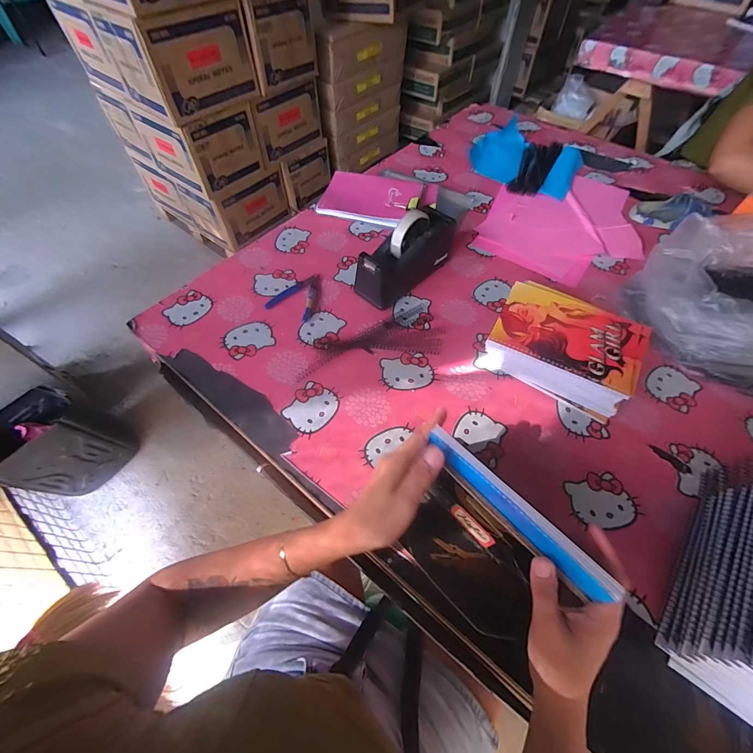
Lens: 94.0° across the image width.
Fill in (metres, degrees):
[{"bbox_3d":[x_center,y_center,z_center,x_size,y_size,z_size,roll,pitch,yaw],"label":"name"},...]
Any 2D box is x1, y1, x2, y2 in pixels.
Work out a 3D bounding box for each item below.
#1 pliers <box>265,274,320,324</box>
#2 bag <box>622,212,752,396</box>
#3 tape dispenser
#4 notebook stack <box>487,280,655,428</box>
[{"bbox_3d":[-0.140,-0.154,0.653,0.083,0.007,0.115,20,60,13],"label":"pliers"},{"bbox_3d":[0.603,-0.132,0.564,0.311,0.165,0.282,27,62,16],"label":"bag"},{"bbox_3d":[0.057,-0.220,0.635,0.212,0.114,0.065,-39,65,-21],"label":"tape dispenser"},{"bbox_3d":[0.291,-0.048,0.554,0.208,0.072,0.164,27,62,17],"label":"notebook stack"}]

